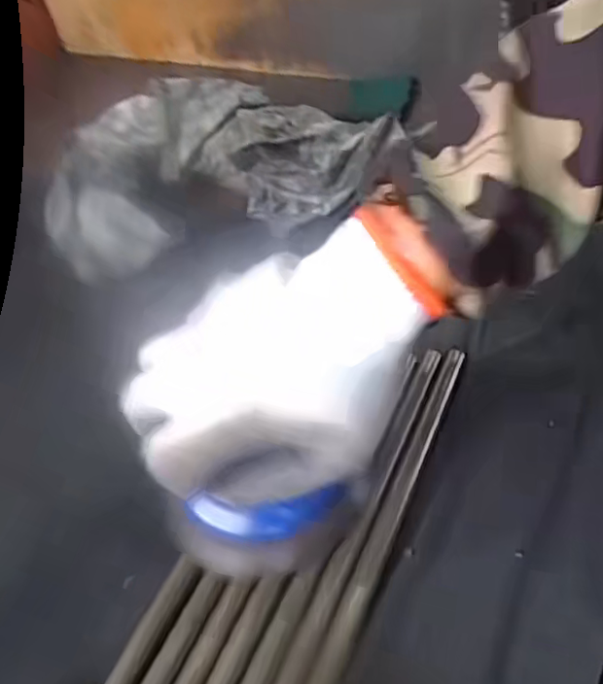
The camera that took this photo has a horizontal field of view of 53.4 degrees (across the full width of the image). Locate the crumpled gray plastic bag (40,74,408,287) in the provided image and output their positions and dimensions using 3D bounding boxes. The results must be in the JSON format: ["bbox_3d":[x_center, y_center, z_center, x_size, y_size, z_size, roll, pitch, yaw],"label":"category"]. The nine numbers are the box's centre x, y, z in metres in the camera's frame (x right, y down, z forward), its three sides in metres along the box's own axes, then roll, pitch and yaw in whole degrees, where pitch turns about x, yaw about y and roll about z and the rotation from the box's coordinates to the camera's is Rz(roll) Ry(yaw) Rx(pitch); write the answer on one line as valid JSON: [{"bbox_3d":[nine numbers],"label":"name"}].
[{"bbox_3d":[-0.073,-0.177,0.561,0.319,0.068,0.215,-10,50,-3],"label":"crumpled gray plastic bag"}]

